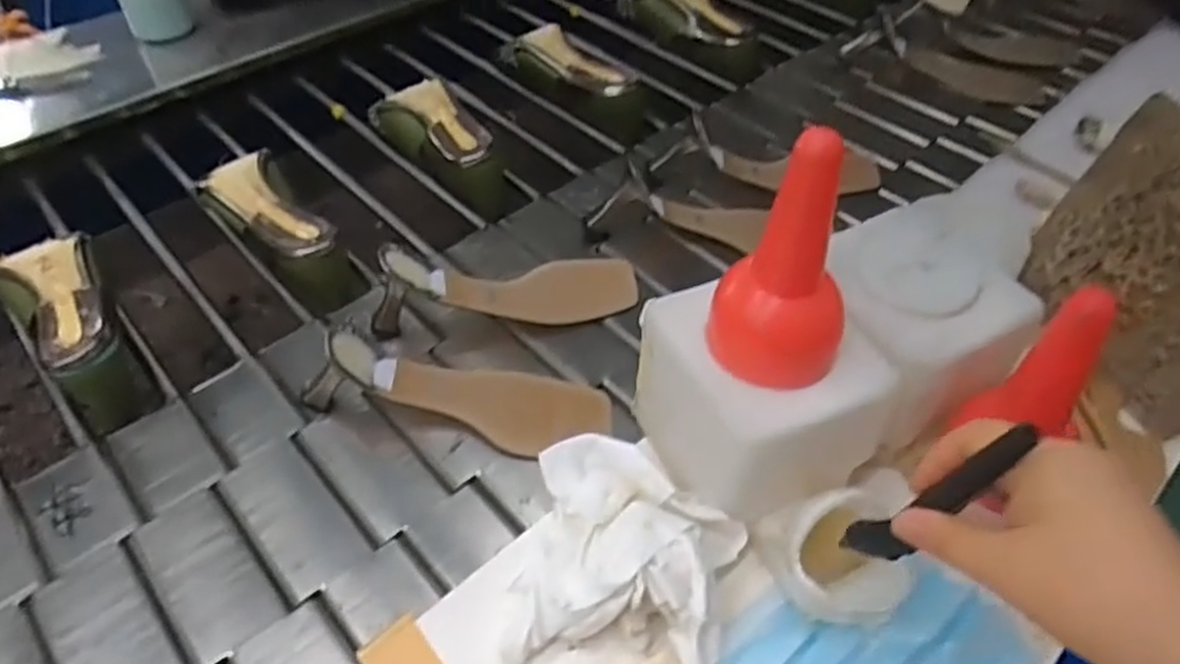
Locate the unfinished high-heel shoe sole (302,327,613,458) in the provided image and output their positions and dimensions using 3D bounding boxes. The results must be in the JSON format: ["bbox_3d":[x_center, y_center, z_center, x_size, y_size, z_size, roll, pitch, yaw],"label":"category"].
[{"bbox_3d":[-0.100,0.046,0.572,0.234,0.068,0.067,4,46,0],"label":"unfinished high-heel shoe sole"}]

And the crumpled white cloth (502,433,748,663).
[{"bbox_3d":[0.021,0.124,0.433,0.118,0.046,0.130,10,46,6],"label":"crumpled white cloth"}]

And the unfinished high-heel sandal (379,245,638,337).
[{"bbox_3d":[-0.068,-0.032,0.663,0.223,0.079,0.074,0,48,-20],"label":"unfinished high-heel sandal"}]

